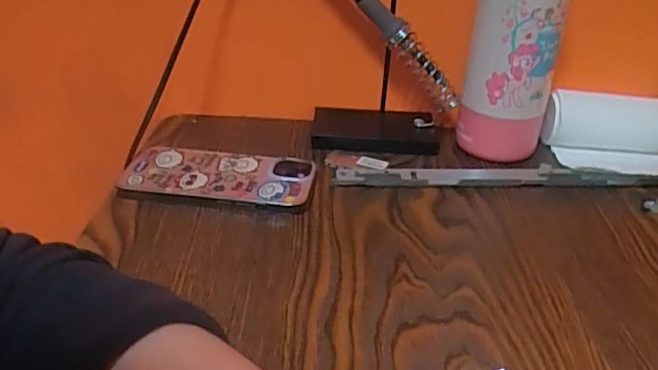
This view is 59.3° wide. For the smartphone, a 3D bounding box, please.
[{"bbox_3d":[-0.087,-0.006,0.459,0.151,0.014,0.071,6,31,7],"label":"smartphone"}]

